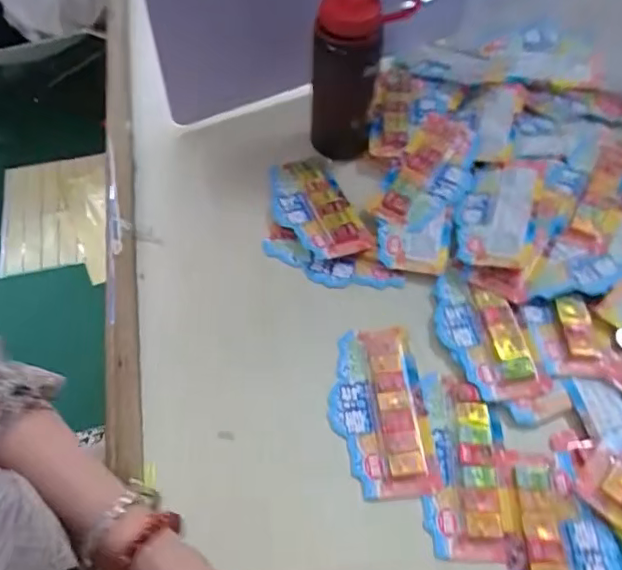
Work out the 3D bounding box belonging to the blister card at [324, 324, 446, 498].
[{"bbox_3d":[0.056,0.100,0.469,0.078,0.009,0.146,-5,57,-3],"label":"blister card"}]

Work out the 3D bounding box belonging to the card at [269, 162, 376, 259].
[{"bbox_3d":[0.001,-0.080,0.579,0.068,0.018,0.138,-20,59,-13],"label":"card"}]

